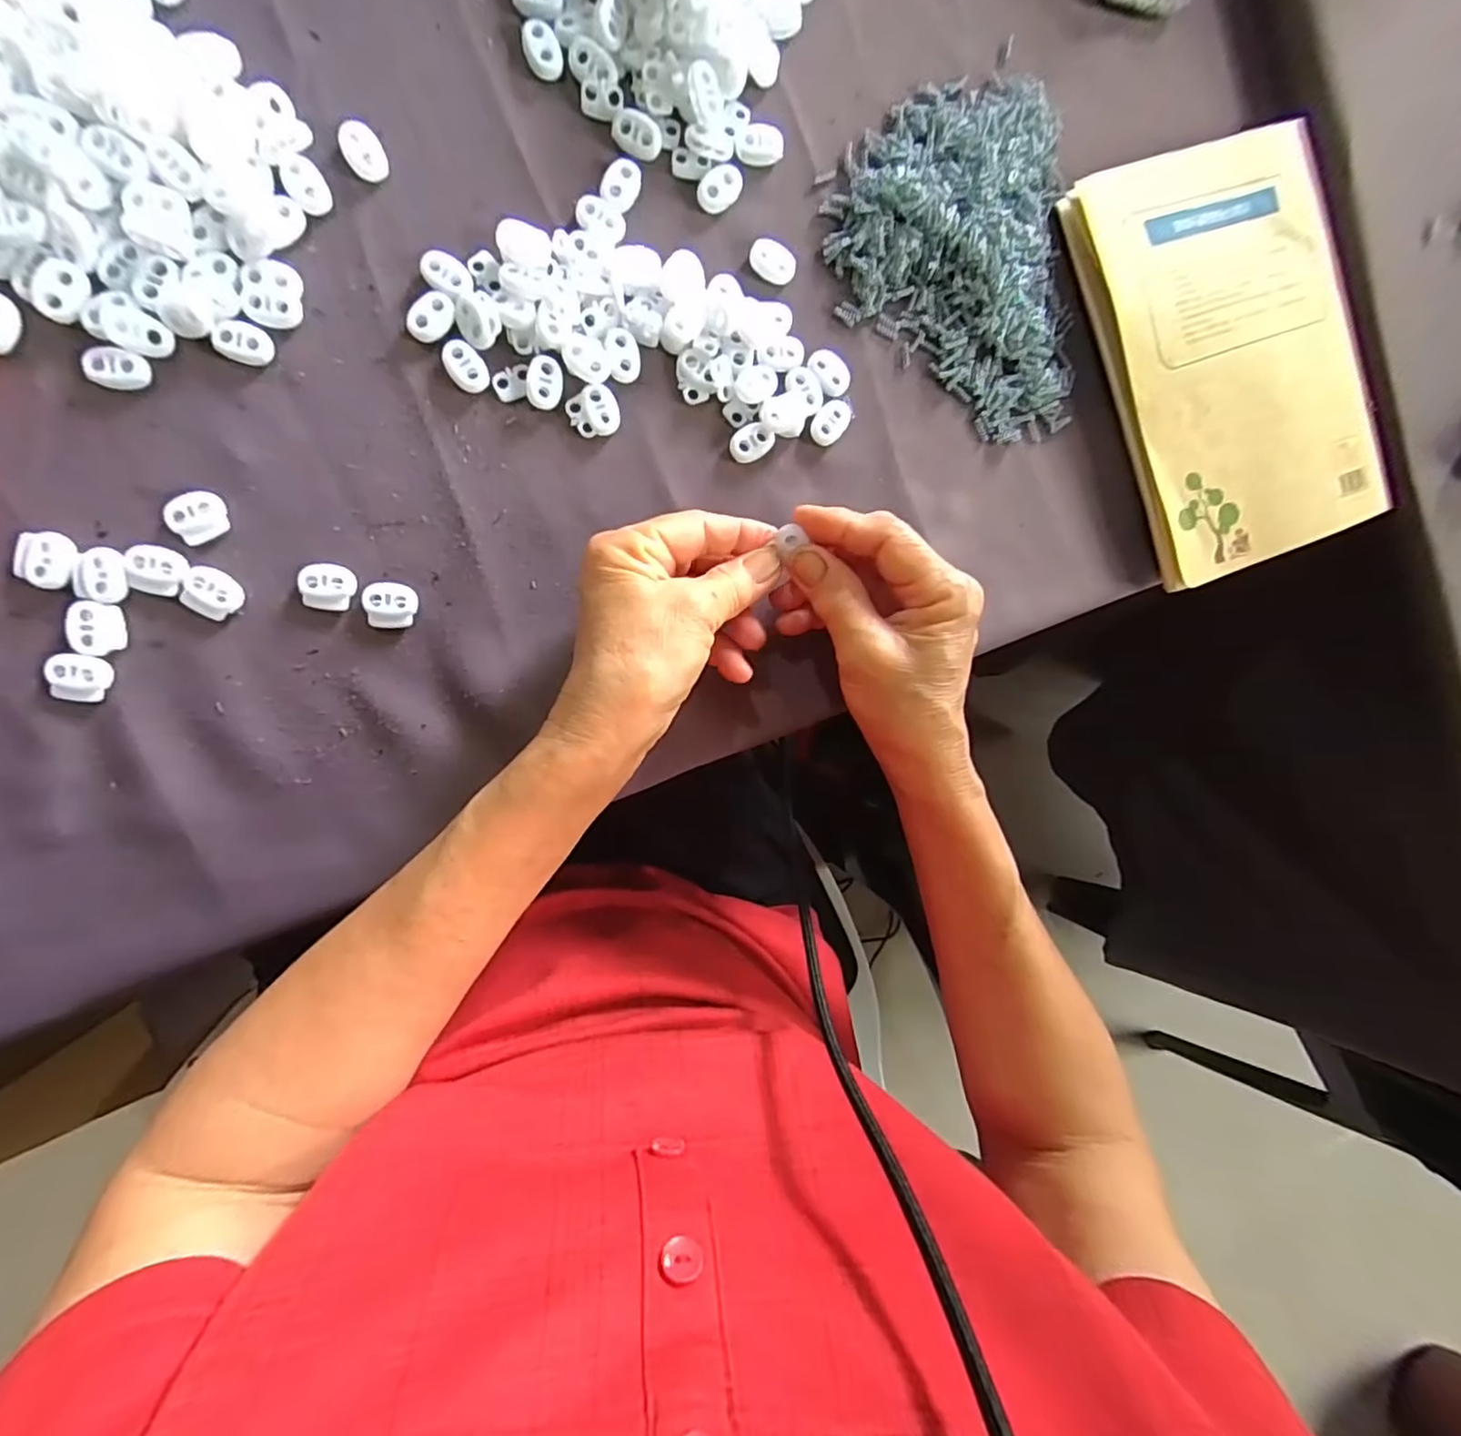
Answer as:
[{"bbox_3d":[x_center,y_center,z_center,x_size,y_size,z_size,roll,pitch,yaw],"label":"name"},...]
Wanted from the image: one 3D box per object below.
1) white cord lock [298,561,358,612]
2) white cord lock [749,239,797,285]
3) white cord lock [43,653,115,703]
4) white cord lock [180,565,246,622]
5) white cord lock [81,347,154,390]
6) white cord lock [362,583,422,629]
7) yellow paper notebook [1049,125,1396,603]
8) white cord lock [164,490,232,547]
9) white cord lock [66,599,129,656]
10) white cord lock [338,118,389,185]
[{"bbox_3d":[-0.174,-0.057,0.268,0.021,0.006,0.020,6,91,-8],"label":"white cord lock"},{"bbox_3d":[0.020,-0.216,0.293,0.022,0.004,0.016,31,88,-8],"label":"white cord lock"},{"bbox_3d":[-0.268,-0.017,0.254,0.020,0.007,0.019,8,91,-8],"label":"white cord lock"},{"bbox_3d":[-0.219,-0.053,0.261,0.020,0.005,0.020,29,88,-8],"label":"white cord lock"},{"bbox_3d":[-0.250,-0.142,0.251,0.020,0.007,0.015,9,91,-8],"label":"white cord lock"},{"bbox_3d":[-0.150,-0.049,0.272,0.021,0.005,0.020,5,92,-8],"label":"white cord lock"},{"bbox_3d":[0.263,-0.188,0.314,0.147,0.013,0.204,-23,95,-6],"label":"yellow paper notebook"},{"bbox_3d":[-0.223,-0.084,0.258,0.021,0.007,0.019,-21,95,-7],"label":"white cord lock"},{"bbox_3d":[-0.260,-0.037,0.254,0.018,0.005,0.021,8,91,-8],"label":"white cord lock"},{"bbox_3d":[-0.156,-0.241,0.263,0.016,0.007,0.021,-22,95,-6],"label":"white cord lock"}]

